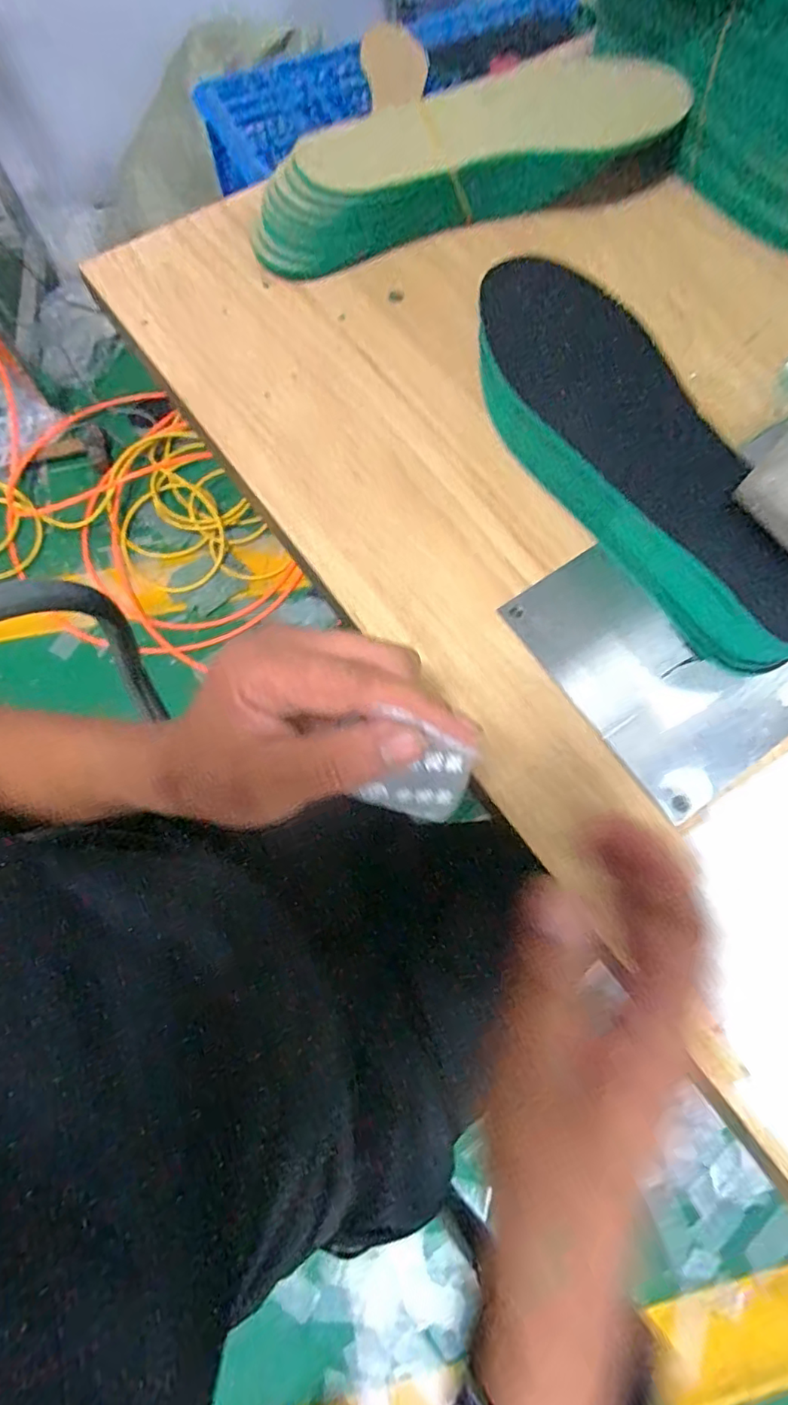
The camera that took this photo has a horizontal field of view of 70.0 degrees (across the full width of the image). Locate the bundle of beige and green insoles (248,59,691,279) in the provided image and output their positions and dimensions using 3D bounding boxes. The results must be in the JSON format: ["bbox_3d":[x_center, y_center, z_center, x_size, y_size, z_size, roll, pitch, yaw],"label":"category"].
[{"bbox_3d":[0.042,-0.361,0.380,0.286,0.050,0.085,-24,74,-8],"label":"bundle of beige and green insoles"}]

